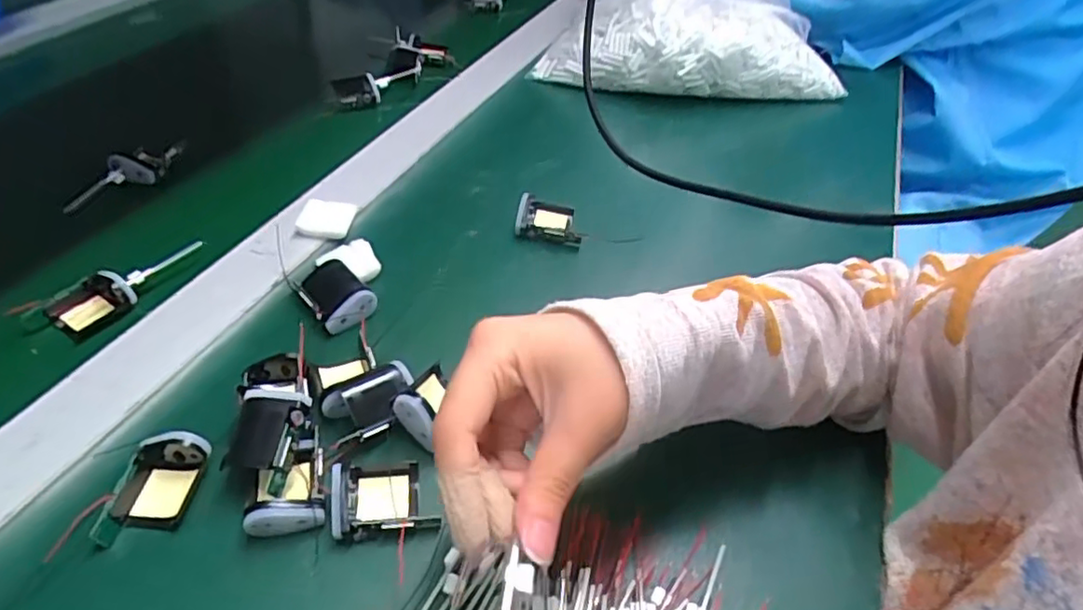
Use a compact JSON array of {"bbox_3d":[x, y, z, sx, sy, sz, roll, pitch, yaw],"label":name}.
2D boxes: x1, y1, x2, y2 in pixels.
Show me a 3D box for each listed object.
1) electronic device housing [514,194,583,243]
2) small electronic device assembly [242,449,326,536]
[{"bbox_3d":[0.007,-0.069,0.495,0.050,0.023,0.040,8,45,2],"label":"electronic device housing"},{"bbox_3d":[-0.126,0.094,0.312,0.034,0.025,0.035,-5,46,-11],"label":"small electronic device assembly"}]

